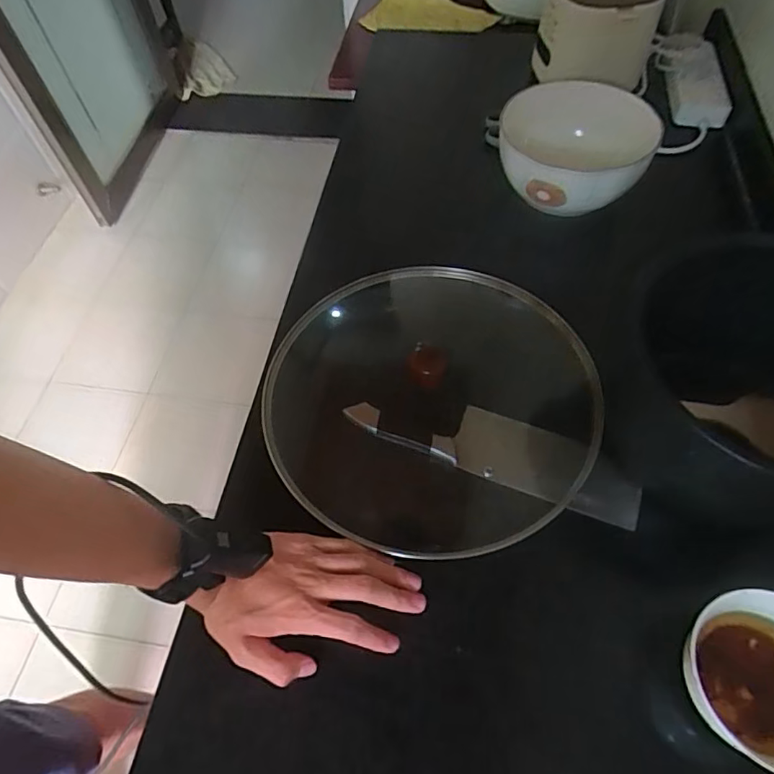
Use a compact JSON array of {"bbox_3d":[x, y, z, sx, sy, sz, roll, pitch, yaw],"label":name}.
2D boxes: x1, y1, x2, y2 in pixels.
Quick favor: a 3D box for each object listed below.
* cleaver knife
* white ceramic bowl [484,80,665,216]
[{"bbox_3d":[0.101,0.058,0.507,0.275,0.022,0.066,17,61,11],"label":"cleaver knife"},{"bbox_3d":[0.210,-0.285,0.645,0.190,0.103,0.158,27,63,18],"label":"white ceramic bowl"}]

